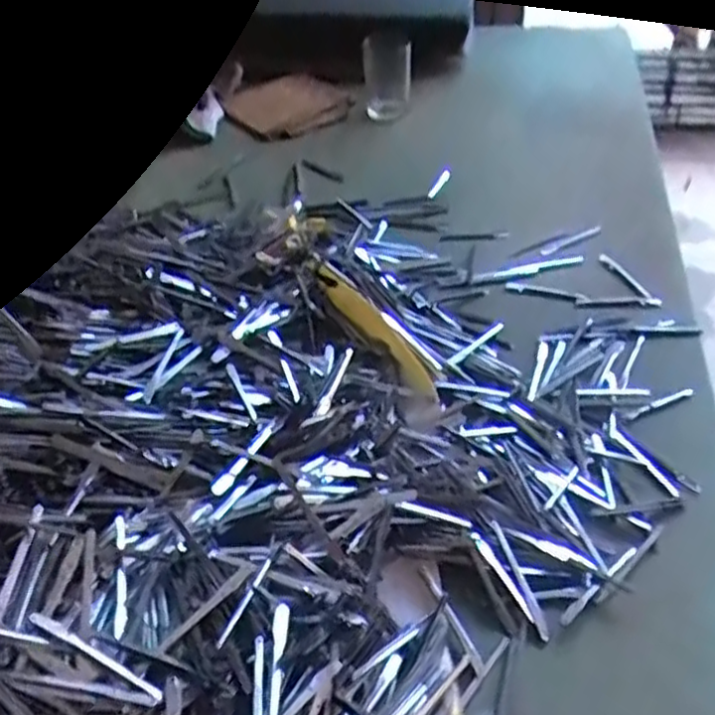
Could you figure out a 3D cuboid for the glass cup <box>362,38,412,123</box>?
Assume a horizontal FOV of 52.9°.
[{"bbox_3d":[0.037,-0.332,0.873,0.060,0.078,0.051,-1,42,4],"label":"glass cup"}]

